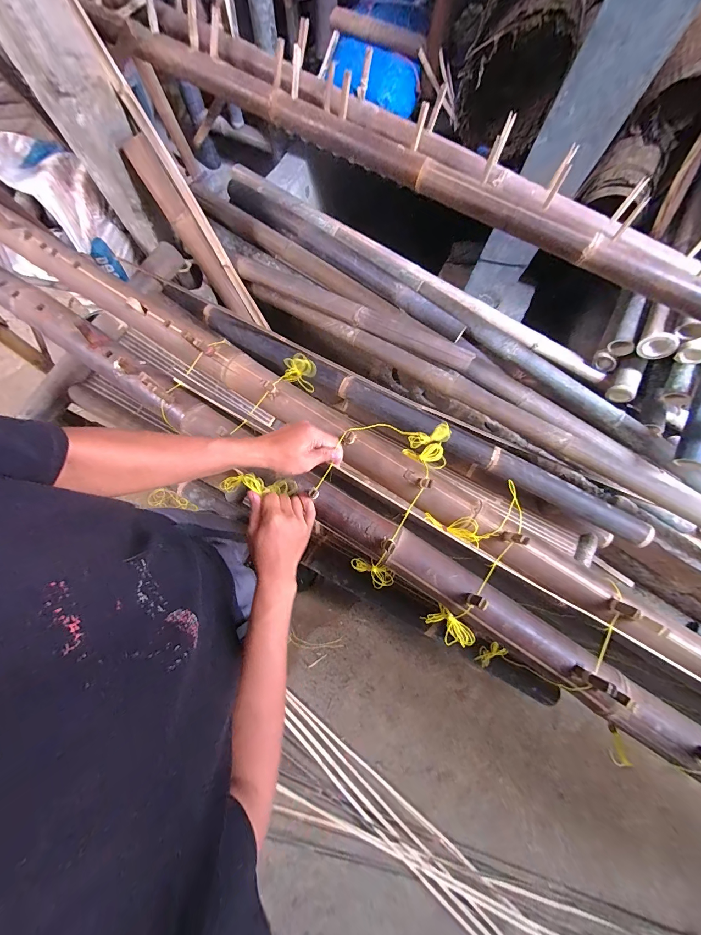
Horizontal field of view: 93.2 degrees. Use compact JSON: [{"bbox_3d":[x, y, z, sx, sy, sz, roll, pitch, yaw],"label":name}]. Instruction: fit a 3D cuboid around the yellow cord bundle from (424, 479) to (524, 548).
[{"bbox_3d":[0.206,0.086,0.543,0.162,0.038,0.085,-19,78,-6],"label":"yellow cord bundle"}]

